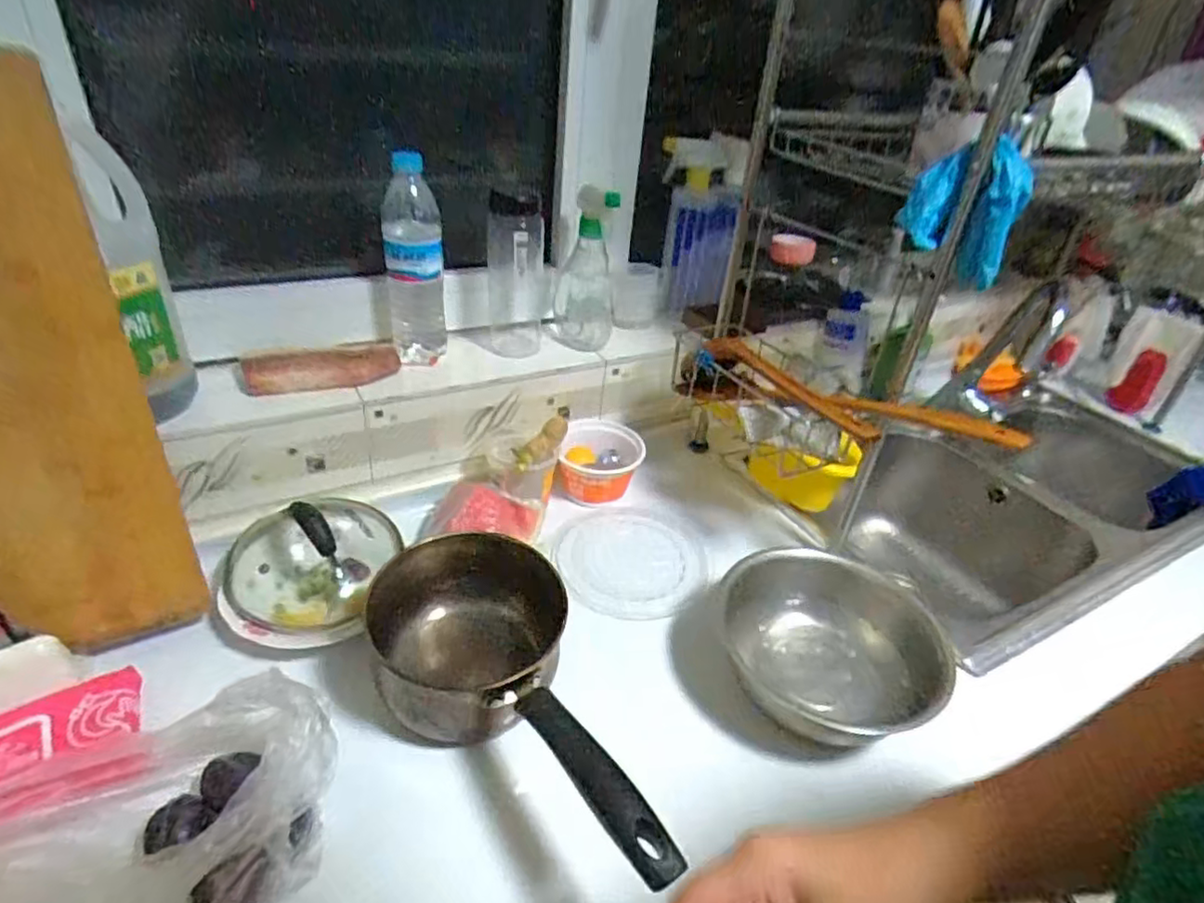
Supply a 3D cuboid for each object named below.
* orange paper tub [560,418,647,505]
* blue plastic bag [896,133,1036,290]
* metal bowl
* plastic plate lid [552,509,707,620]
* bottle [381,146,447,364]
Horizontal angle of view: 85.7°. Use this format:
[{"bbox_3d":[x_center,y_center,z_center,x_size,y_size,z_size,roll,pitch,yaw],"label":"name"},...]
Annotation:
[{"bbox_3d":[0.000,0.017,0.846,0.101,0.070,0.119,10,35,5],"label":"orange paper tub"},{"bbox_3d":[0.302,-0.200,0.544,0.087,0.107,0.025,16,36,14],"label":"blue plastic bag"},{"bbox_3d":[0.222,0.181,0.635,0.186,0.078,0.178,4,34,-3],"label":"metal bowl"},{"bbox_3d":[0.035,0.121,0.754,0.178,0.017,0.160,-6,36,-18],"label":"plastic plate lid"},{"bbox_3d":[-0.214,-0.215,0.742,0.065,0.224,0.060,-6,36,-16],"label":"bottle"}]

